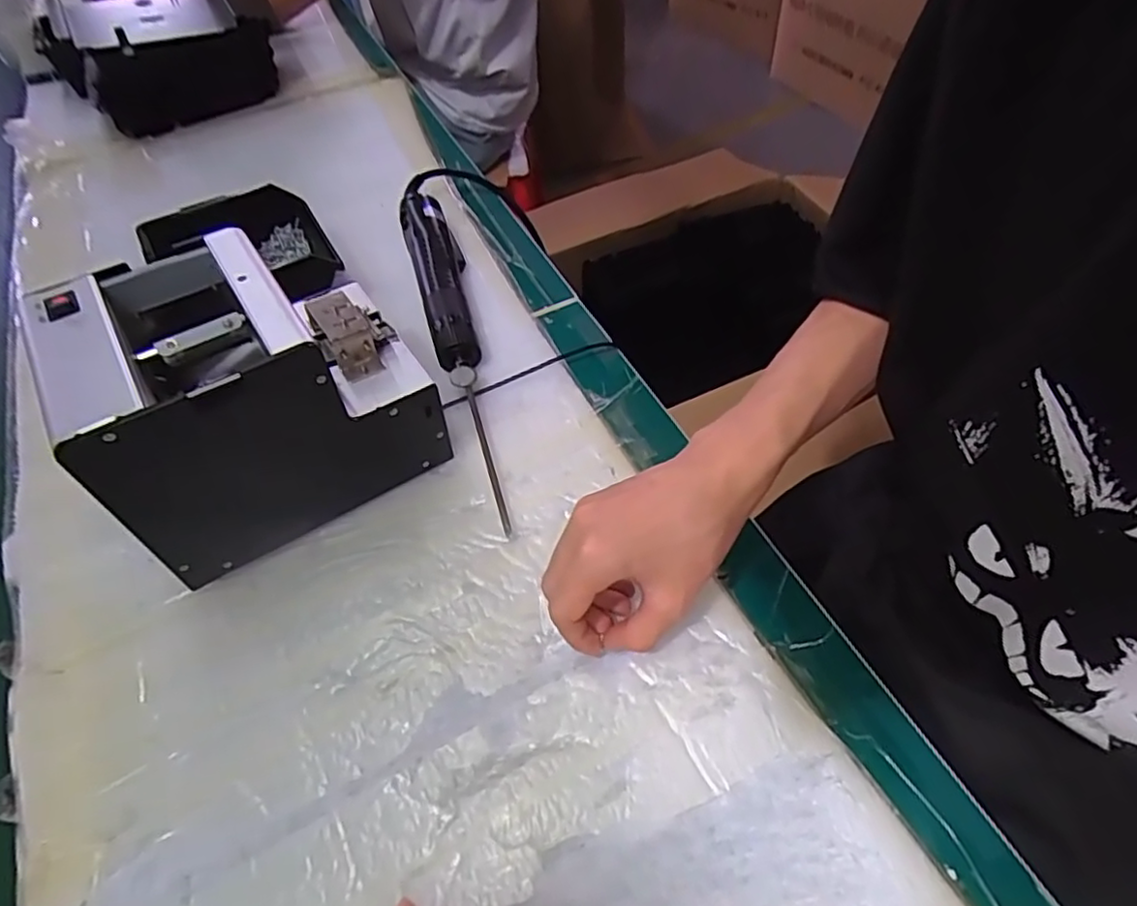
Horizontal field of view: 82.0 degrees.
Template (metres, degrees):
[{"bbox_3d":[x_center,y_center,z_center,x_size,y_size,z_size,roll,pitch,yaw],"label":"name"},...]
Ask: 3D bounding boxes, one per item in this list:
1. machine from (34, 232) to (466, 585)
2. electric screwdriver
[{"bbox_3d":[-0.188,-0.036,0.404,0.173,0.151,0.119,-30,57,-18],"label":"machine"},{"bbox_3d":[-0.088,-0.101,0.513,0.042,0.046,0.362,-16,53,-8],"label":"electric screwdriver"}]

